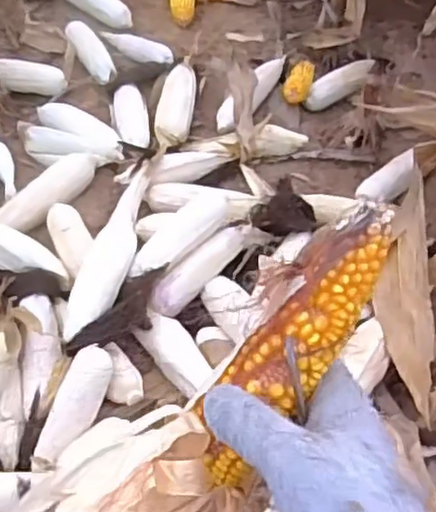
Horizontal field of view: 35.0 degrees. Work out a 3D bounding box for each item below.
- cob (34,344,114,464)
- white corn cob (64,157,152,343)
[{"bbox_3d":[-0.169,0.177,0.844,0.053,0.045,0.133,20,68,12],"label":"cob"},{"bbox_3d":[-0.151,-0.011,0.993,0.066,0.054,0.340,8,52,4],"label":"white corn cob"}]

